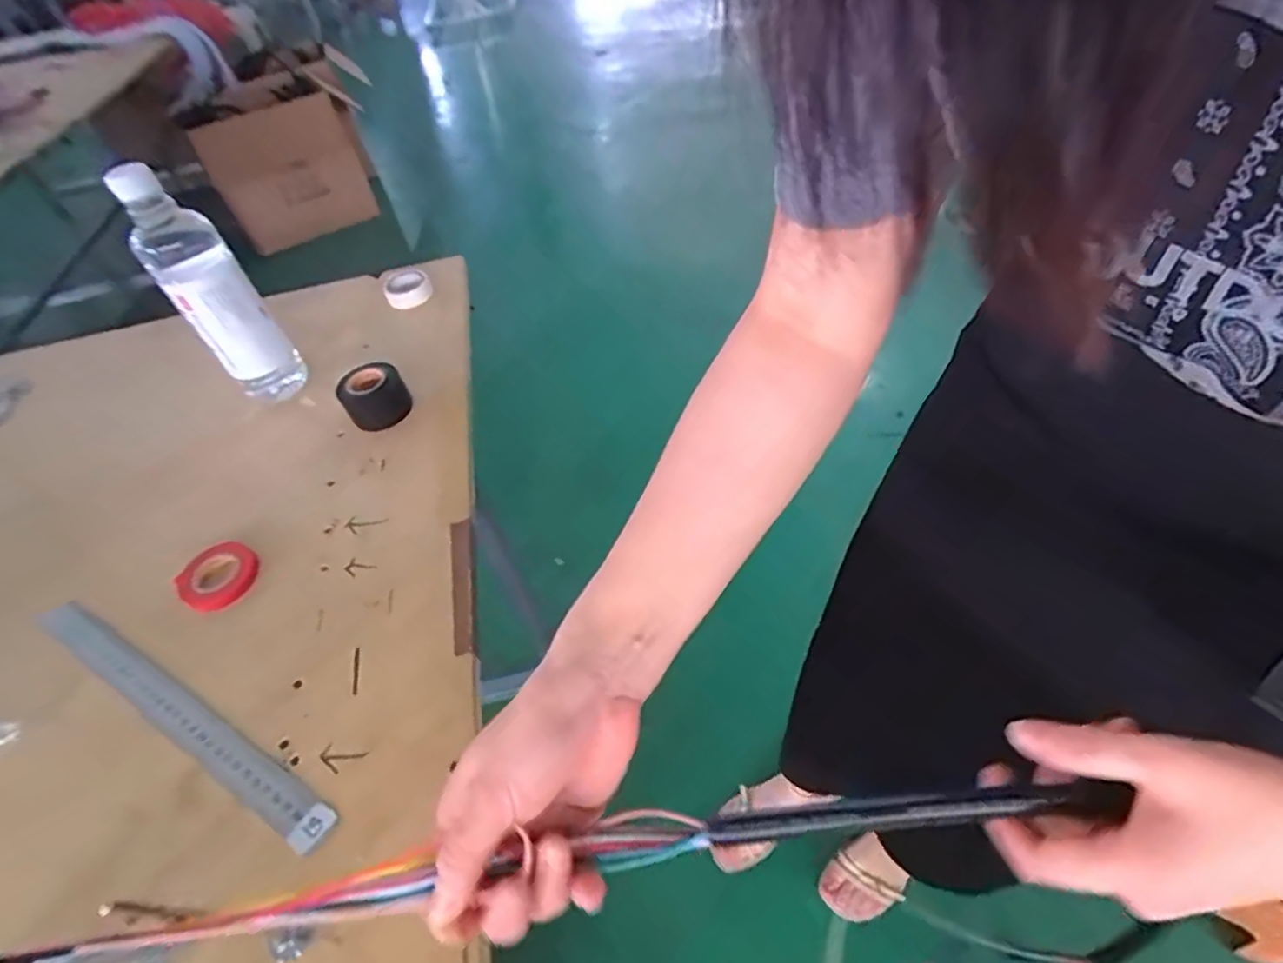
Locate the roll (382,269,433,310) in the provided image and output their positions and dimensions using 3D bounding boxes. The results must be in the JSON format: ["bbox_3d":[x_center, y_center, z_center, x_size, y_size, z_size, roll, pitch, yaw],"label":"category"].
[{"bbox_3d":[-0.282,-0.233,0.763,0.054,0.023,0.054,-4,49,5],"label":"roll"}]

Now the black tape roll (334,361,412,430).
[{"bbox_3d":[-0.258,-0.079,0.615,0.061,0.043,0.059,-27,51,-15],"label":"black tape roll"}]

